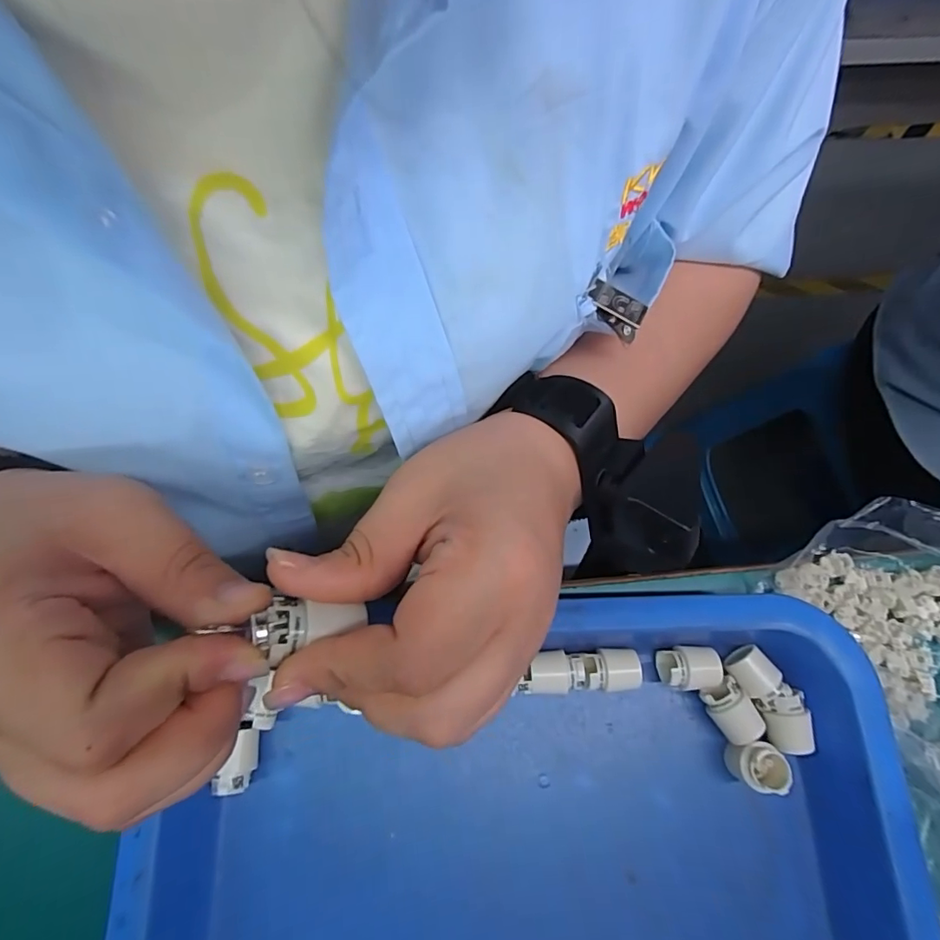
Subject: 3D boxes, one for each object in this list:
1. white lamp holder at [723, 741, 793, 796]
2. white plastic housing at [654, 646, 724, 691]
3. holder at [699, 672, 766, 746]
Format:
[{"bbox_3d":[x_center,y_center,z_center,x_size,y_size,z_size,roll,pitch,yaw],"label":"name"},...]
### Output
[{"bbox_3d":[0.140,0.144,0.247,0.019,0.027,0.021,27,76,5],"label":"white lamp holder"},{"bbox_3d":[0.113,0.102,0.261,0.028,0.021,0.021,1,75,-2],"label":"white plastic housing"},{"bbox_3d":[0.132,0.122,0.258,0.020,0.018,0.029,-31,78,-9],"label":"holder"}]

